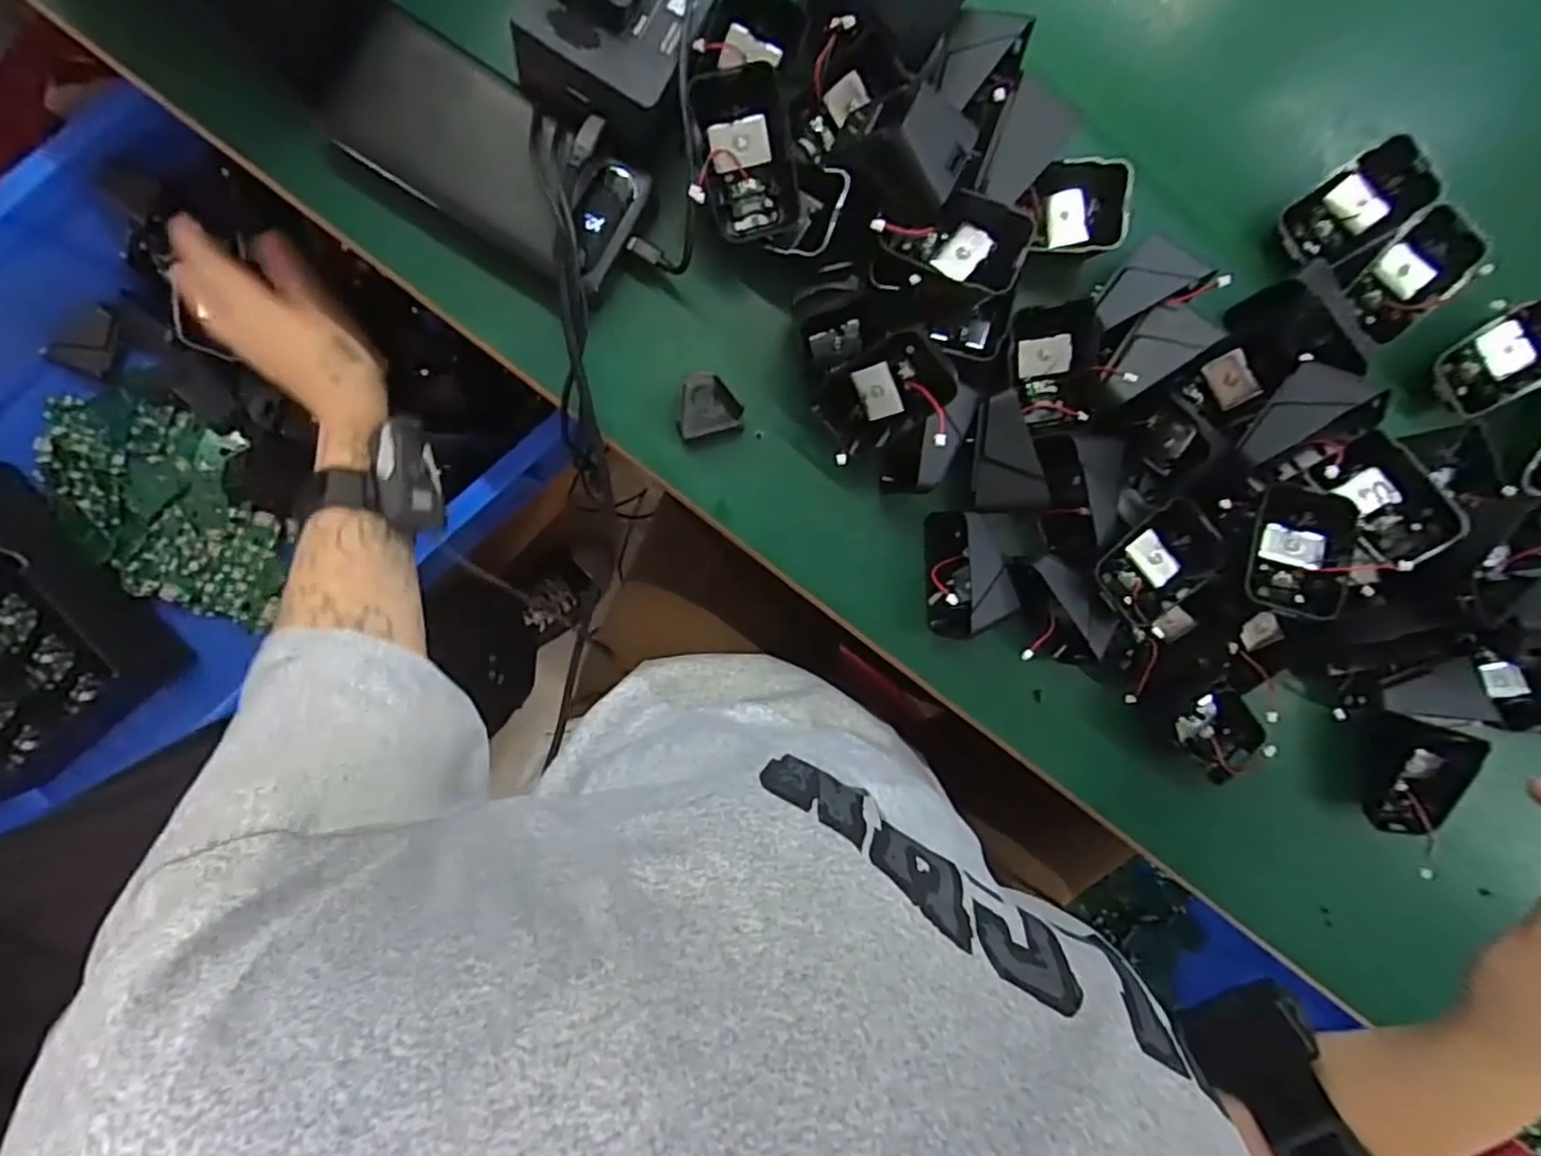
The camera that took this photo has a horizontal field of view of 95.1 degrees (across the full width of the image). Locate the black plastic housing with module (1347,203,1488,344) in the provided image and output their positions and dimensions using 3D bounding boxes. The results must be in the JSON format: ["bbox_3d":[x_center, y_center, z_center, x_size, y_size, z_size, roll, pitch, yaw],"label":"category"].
[{"bbox_3d":[0.356,-0.170,0.391,0.058,0.032,0.046,-42,97,-3],"label":"black plastic housing with module"}]

